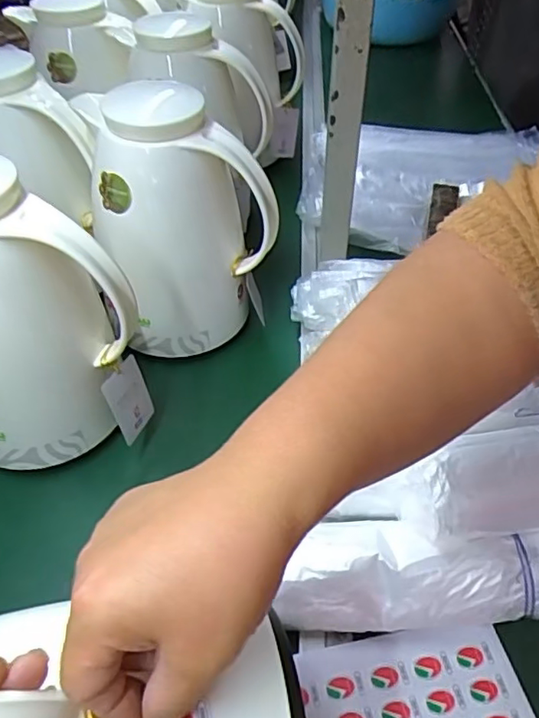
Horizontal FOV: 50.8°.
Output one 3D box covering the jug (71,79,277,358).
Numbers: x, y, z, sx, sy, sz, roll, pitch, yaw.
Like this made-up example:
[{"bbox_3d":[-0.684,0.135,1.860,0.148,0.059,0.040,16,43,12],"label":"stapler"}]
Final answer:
[{"bbox_3d":[-0.089,-0.138,0.574,0.163,0.229,0.132,-14,47,-12],"label":"jug"}]

